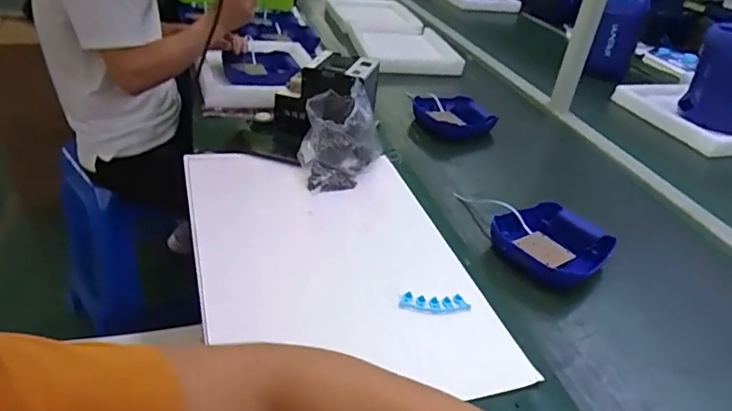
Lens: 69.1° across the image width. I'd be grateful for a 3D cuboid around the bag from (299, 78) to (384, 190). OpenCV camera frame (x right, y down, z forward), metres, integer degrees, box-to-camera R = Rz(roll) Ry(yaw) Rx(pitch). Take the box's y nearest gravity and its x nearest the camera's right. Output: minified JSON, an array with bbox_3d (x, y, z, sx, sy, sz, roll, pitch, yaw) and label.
[{"bbox_3d":[-0.043,-0.124,0.987,0.140,0.150,0.182,6,32,-3],"label":"bag"}]

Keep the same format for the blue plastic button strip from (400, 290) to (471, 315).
[{"bbox_3d":[0.094,0.135,0.726,0.095,0.018,0.023,4,33,-6],"label":"blue plastic button strip"}]

